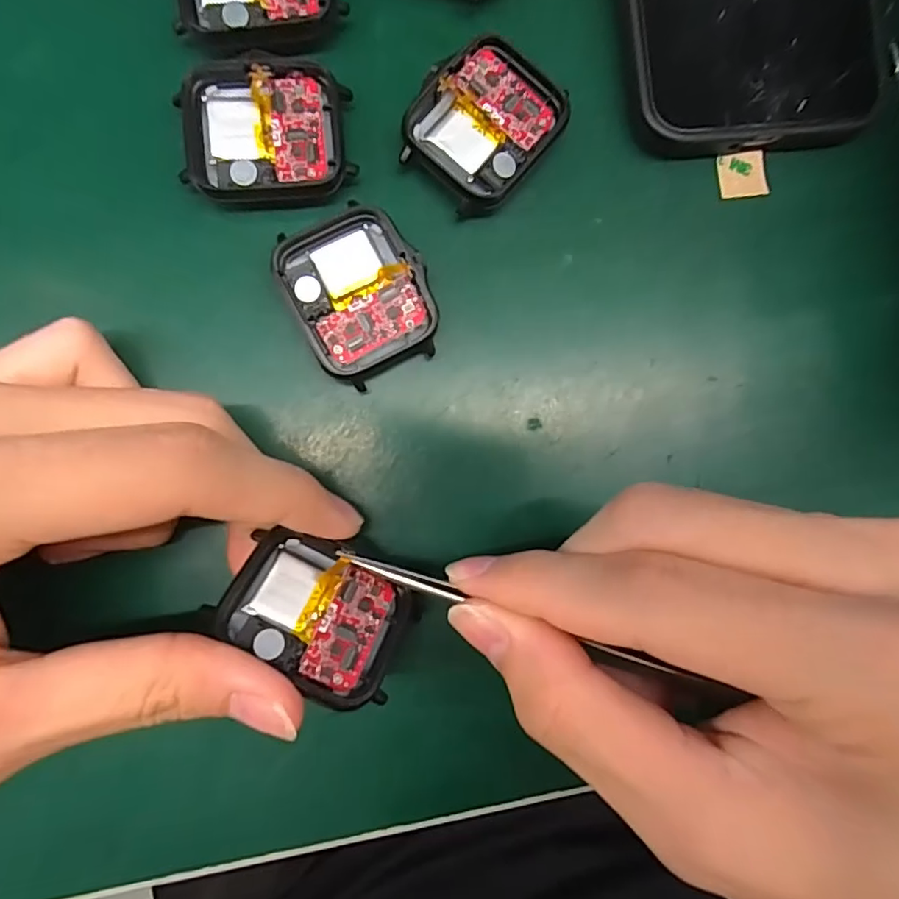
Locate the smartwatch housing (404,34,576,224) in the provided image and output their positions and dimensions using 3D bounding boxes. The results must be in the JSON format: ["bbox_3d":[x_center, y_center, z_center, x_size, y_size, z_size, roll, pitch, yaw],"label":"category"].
[{"bbox_3d":[0.010,-0.096,0.167,0.037,0.011,0.047,37,85,-1],"label":"smartwatch housing"}]

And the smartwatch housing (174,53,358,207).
[{"bbox_3d":[-0.052,-0.091,0.161,0.045,0.008,0.039,-6,87,-4],"label":"smartwatch housing"}]

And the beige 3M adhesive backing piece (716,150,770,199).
[{"bbox_3d":[0.094,-0.088,0.178,0.016,0.004,0.015,-6,82,-4],"label":"beige 3M adhesive backing piece"}]

